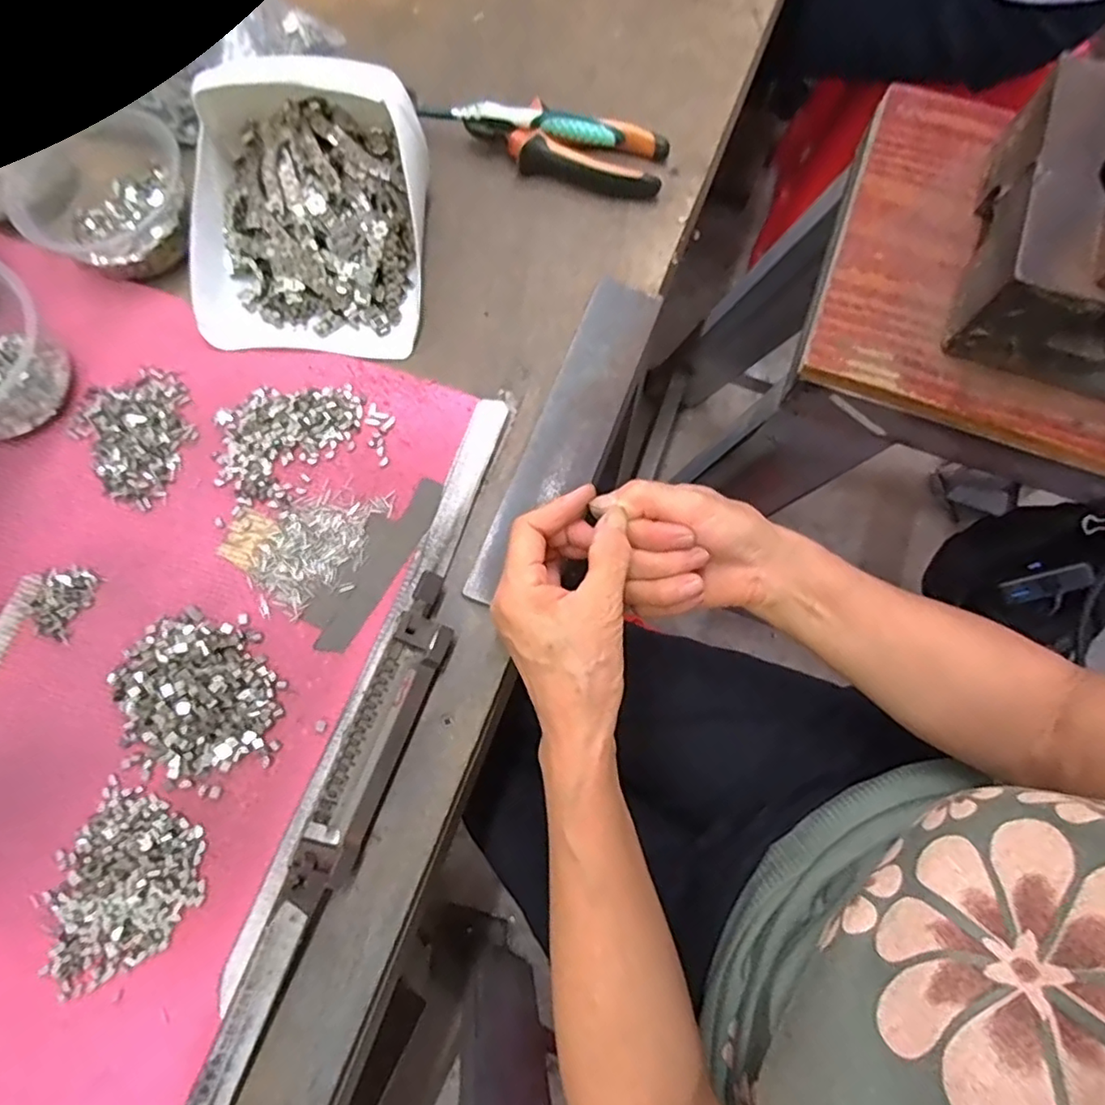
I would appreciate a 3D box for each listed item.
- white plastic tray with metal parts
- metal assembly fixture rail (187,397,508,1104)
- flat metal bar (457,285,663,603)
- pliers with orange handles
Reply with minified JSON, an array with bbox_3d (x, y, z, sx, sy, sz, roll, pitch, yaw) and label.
[{"bbox_3d":[-0.164,-0.235,0.407,0.153,0.077,0.173,1,75,-1],"label":"white plastic tray with metal parts"},{"bbox_3d":[-0.105,0.099,0.346,0.041,0.015,0.422,21,76,4],"label":"metal assembly fixture rail"},{"bbox_3d":[0.012,-0.079,0.405,0.046,0.007,0.247,22,76,5],"label":"flat metal bar"},{"bbox_3d":[0.011,-0.313,0.462,0.150,0.026,0.054,14,75,3],"label":"pliers with orange handles"}]

